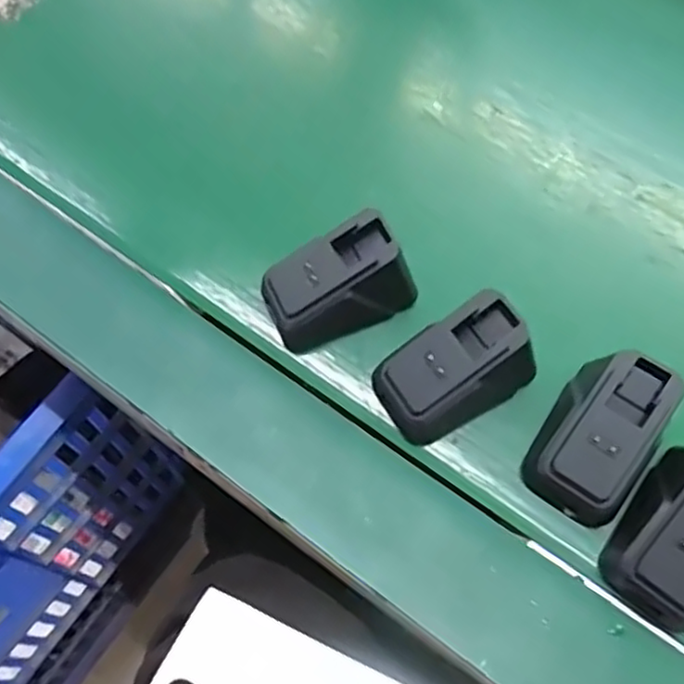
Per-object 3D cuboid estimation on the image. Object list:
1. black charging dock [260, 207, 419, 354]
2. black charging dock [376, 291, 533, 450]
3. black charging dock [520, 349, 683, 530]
[{"bbox_3d":[-0.001,-0.028,0.312,0.066,0.043,0.036,-19,65,-10],"label":"black charging dock"},{"bbox_3d":[0.052,0.013,0.293,0.067,0.040,0.042,-24,66,-13],"label":"black charging dock"},{"bbox_3d":[0.107,0.036,0.279,0.042,0.037,0.062,30,66,14],"label":"black charging dock"}]

